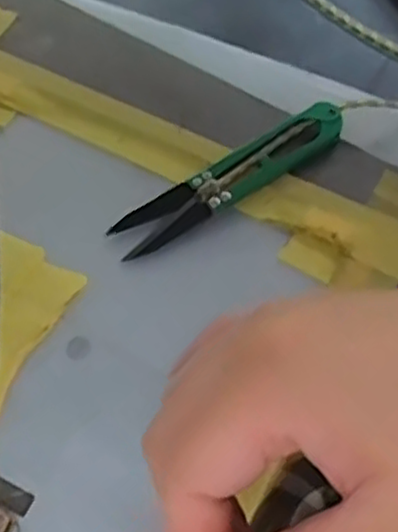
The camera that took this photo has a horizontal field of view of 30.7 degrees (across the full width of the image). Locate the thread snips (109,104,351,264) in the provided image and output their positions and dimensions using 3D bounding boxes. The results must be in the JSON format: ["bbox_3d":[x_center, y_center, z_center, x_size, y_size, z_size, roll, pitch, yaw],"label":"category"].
[{"bbox_3d":[0.013,-0.036,0.295,0.103,0.010,0.021,-31,64,-12],"label":"thread snips"}]

